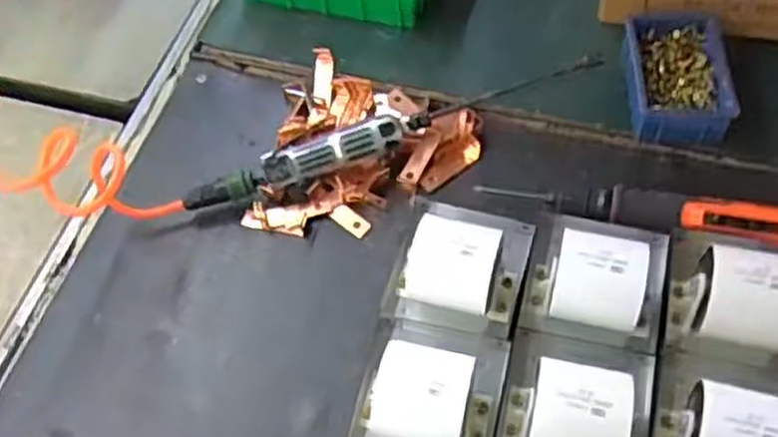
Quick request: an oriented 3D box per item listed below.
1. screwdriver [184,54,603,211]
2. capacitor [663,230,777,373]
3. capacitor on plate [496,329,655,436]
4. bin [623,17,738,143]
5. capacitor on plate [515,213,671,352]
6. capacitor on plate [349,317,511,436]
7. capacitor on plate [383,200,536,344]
[{"bbox_3d":[0.004,-0.091,0.797,0.448,0.055,0.049,-20,59,-8],"label":"screwdriver"},{"bbox_3d":[0.307,0.060,0.654,0.120,0.101,0.117,9,60,9],"label":"capacitor"},{"bbox_3d":[0.155,0.145,0.616,0.119,0.089,0.125,11,60,10],"label":"capacitor on plate"},{"bbox_3d":[0.298,-0.146,0.798,0.104,0.052,0.145,2,59,5],"label":"bin"},{"bbox_3d":[0.186,0.043,0.674,0.118,0.091,0.123,13,60,11],"label":"capacitor on plate"},{"bbox_3d":[0.036,0.137,0.638,0.114,0.102,0.124,11,60,10],"label":"capacitor on plate"},{"bbox_3d":[0.066,0.030,0.693,0.120,0.092,0.126,11,60,10],"label":"capacitor on plate"}]

